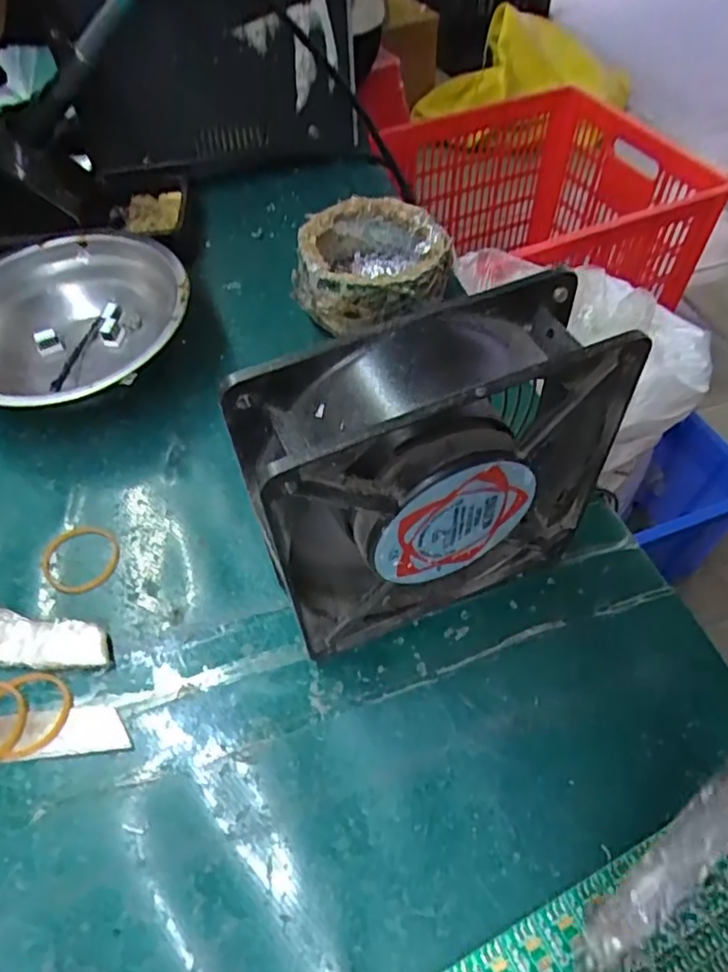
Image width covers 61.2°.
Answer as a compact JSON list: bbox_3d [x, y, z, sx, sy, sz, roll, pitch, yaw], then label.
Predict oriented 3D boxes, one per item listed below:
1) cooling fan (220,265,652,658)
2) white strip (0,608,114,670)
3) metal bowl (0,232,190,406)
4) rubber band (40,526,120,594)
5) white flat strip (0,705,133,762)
[{"bbox_3d":[0.024,0.000,0.216,0.119,0.123,0.040,-21,56,-13],"label":"cooling fan"},{"bbox_3d":[-0.151,0.061,0.250,0.099,0.008,0.021,5,54,5],"label":"white strip"},{"bbox_3d":[-0.156,-0.081,0.333,0.122,0.044,0.122,-1,54,1],"label":"metal bowl"},{"bbox_3d":[-0.127,0.032,0.274,0.033,0.004,0.033,-1,54,1],"label":"rubber band"},{"bbox_3d":[-0.137,0.093,0.228,0.096,0.004,0.018,-6,54,-3],"label":"white flat strip"}]

